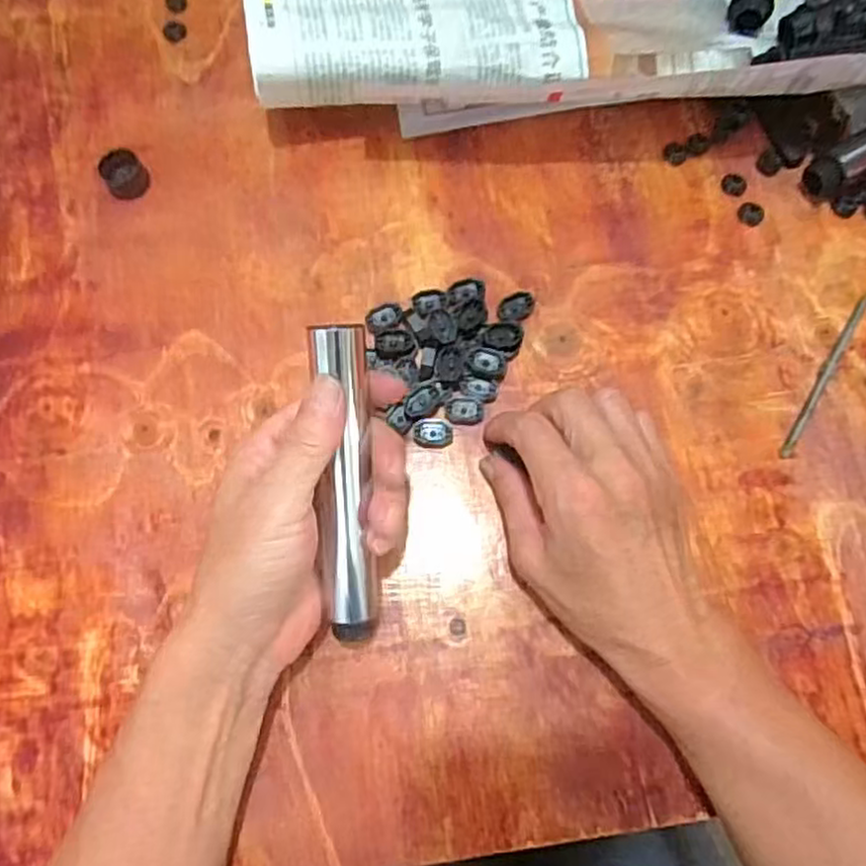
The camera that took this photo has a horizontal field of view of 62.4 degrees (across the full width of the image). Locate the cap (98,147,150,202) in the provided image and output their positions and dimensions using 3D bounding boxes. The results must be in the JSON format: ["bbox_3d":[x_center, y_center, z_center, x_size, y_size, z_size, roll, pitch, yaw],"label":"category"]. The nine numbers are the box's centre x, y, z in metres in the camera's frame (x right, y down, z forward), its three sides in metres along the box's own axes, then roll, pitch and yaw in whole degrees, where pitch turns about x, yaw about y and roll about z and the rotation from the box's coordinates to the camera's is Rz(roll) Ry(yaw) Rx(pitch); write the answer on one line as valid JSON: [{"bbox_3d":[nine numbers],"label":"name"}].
[{"bbox_3d":[-0.188,-0.158,0.437,0.024,0.018,0.023,0,75,0],"label":"cap"}]

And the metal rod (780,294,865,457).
[{"bbox_3d":[0.223,-0.033,0.406,0.008,0.006,0.109,31,78,6],"label":"metal rod"}]

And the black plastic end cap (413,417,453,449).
[{"bbox_3d":[0.000,0.000,0.396,0.021,0.004,0.016,-2,75,0],"label":"black plastic end cap"}]

